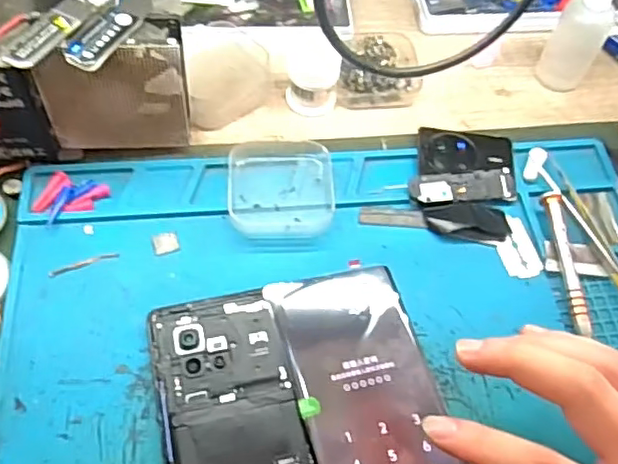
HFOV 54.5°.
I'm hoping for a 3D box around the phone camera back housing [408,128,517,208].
[{"bbox_3d":[0.100,-0.041,0.390,0.068,0.009,0.059,7,60,0],"label":"phone camera back housing"}]

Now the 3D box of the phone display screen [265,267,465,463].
[{"bbox_3d":[0.035,0.092,0.303,0.071,0.004,0.160,-10,59,-17],"label":"phone display screen"}]

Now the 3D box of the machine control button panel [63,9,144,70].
[{"bbox_3d":[-0.108,-0.102,0.312,0.019,0.004,0.046,25,61,10],"label":"machine control button panel"}]

